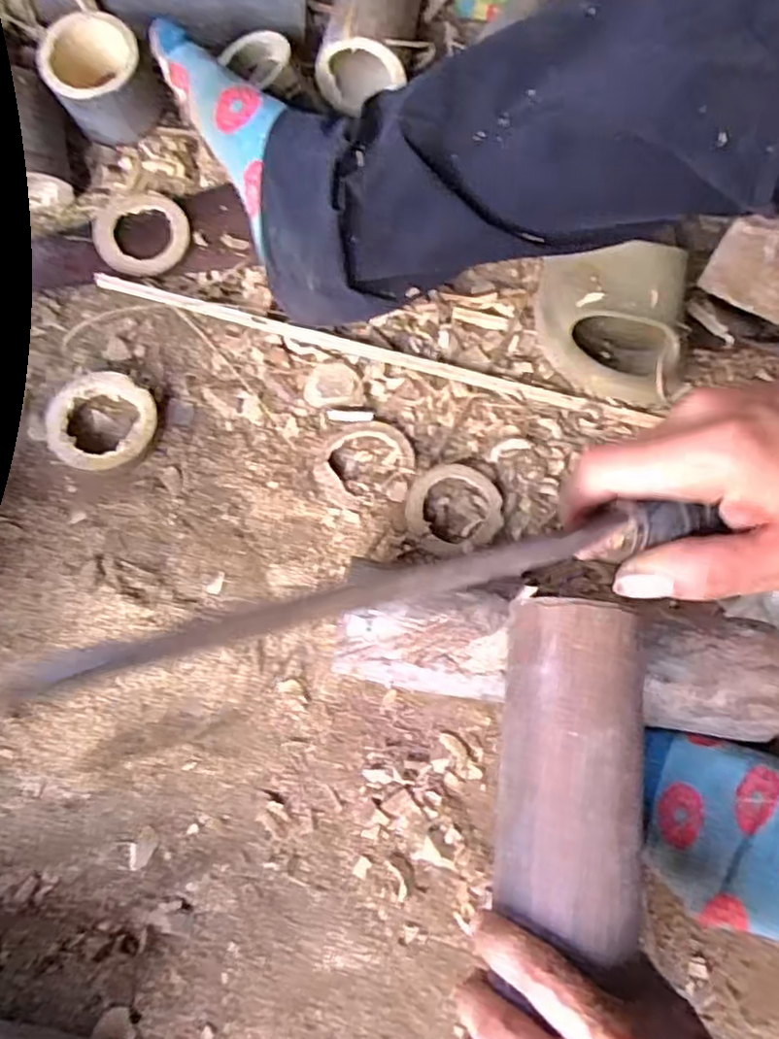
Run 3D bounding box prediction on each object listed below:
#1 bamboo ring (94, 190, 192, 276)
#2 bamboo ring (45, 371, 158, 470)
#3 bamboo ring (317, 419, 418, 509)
[{"bbox_3d":[-0.194,-0.225,0.533,0.072,0.018,0.075,1,71,-2],"label":"bamboo ring"},{"bbox_3d":[-0.200,-0.067,0.481,0.074,0.021,0.068,1,71,-2],"label":"bamboo ring"},{"bbox_3d":[-0.018,-0.041,0.489,0.069,0.005,0.065,1,71,-2],"label":"bamboo ring"}]

